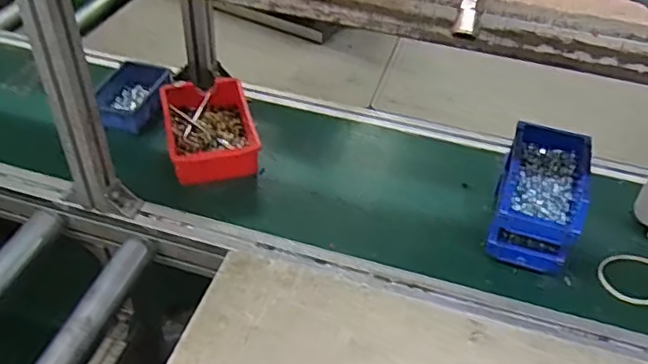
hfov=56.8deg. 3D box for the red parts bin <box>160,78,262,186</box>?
[{"bbox_3d":[-0.185,-0.085,0.964,0.137,0.065,0.205,-9,47,-14],"label":"red parts bin"}]

